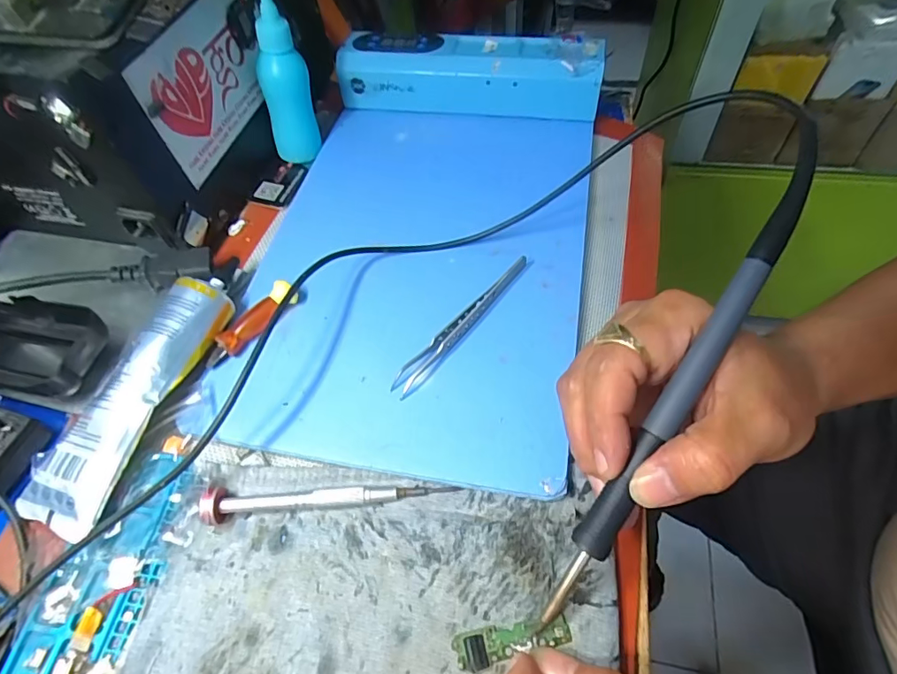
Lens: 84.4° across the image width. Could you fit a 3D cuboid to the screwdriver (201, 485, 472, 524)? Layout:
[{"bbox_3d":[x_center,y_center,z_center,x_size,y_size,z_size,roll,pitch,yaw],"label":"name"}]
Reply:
[{"bbox_3d":[-0.057,0.075,0.239,0.120,0.012,0.015,-7,57,-1],"label":"screwdriver"}]

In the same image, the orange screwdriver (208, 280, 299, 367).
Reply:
[{"bbox_3d":[-0.118,-0.008,0.294,0.013,0.016,0.063,38,67,24],"label":"orange screwdriver"}]

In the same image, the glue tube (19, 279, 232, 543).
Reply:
[{"bbox_3d":[-0.171,0.024,0.266,0.048,0.029,0.149,12,59,11],"label":"glue tube"}]

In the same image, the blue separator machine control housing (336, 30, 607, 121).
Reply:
[{"bbox_3d":[0.016,-0.207,0.397,0.204,0.051,0.048,7,58,8],"label":"blue separator machine control housing"}]

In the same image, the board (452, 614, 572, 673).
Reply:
[{"bbox_3d":[0.027,0.128,0.208,0.048,0.004,0.014,-11,57,-3],"label":"board"}]

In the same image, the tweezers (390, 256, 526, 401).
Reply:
[{"bbox_3d":[0.010,-0.009,0.290,0.011,0.009,0.114,36,66,23],"label":"tweezers"}]

